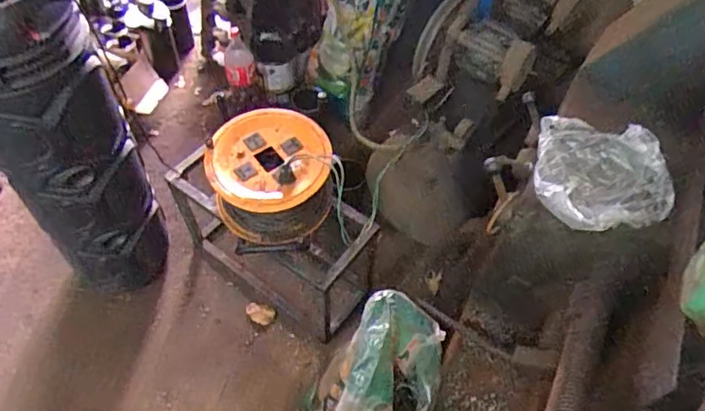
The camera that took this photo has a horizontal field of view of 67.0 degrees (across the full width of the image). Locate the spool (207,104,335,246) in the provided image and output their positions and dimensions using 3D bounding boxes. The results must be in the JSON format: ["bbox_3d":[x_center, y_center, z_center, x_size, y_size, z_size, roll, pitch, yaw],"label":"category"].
[{"bbox_3d":[-0.196,-0.072,1.291,0.289,0.206,0.253,-1,54,-4],"label":"spool"}]

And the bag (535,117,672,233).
[{"bbox_3d":[0.406,-0.052,0.853,0.212,0.038,0.230,15,55,7],"label":"bag"}]

